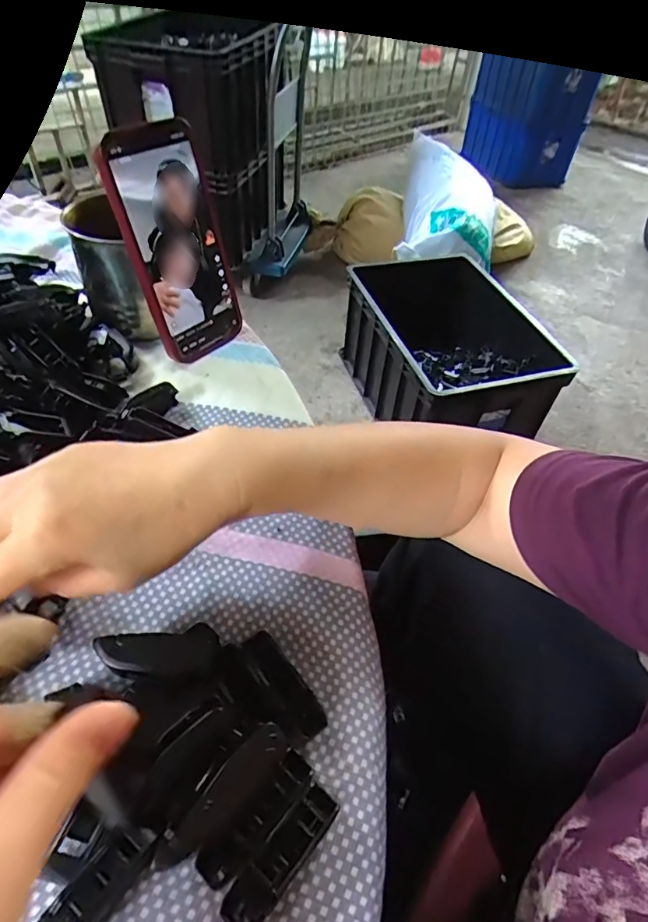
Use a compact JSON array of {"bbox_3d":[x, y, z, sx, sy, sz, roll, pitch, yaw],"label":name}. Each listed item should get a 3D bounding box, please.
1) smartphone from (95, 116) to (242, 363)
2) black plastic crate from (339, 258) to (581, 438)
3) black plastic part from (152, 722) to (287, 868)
[{"bbox_3d":[-0.108,-0.160,0.384,0.075,0.158,0.010,-35,41,-30],"label":"smartphone"},{"bbox_3d":[0.359,-0.299,1.461,0.464,0.333,0.589,-8,51,-13],"label":"black plastic crate"},{"bbox_3d":[-0.041,0.142,0.216,0.019,0.004,0.064,36,63,18],"label":"black plastic part"}]

